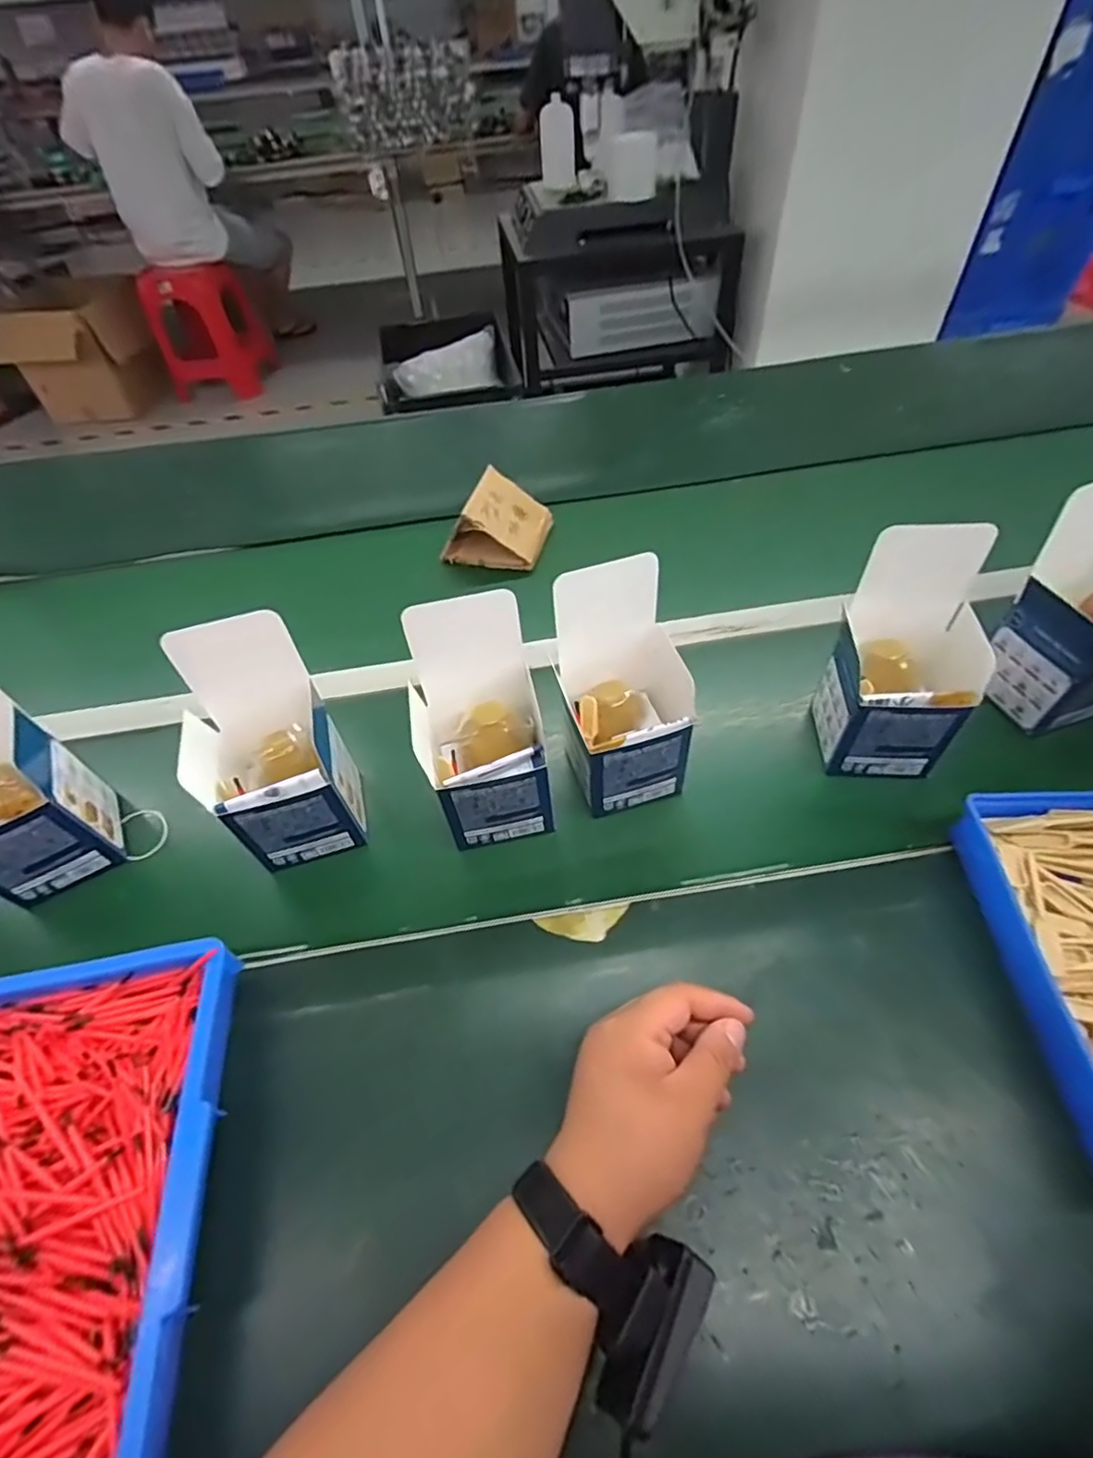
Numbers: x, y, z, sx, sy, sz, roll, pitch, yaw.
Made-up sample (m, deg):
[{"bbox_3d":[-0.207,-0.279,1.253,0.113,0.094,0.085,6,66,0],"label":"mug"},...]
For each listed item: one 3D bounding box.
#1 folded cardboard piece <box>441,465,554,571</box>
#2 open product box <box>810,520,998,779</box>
[{"bbox_3d":[-0.058,-0.249,0.720,0.104,0.076,0.094,12,53,15],"label":"folded cardboard piece"},{"bbox_3d":[0.274,-0.049,0.473,0.090,0.191,0.092,-1,51,5],"label":"open product box"}]

